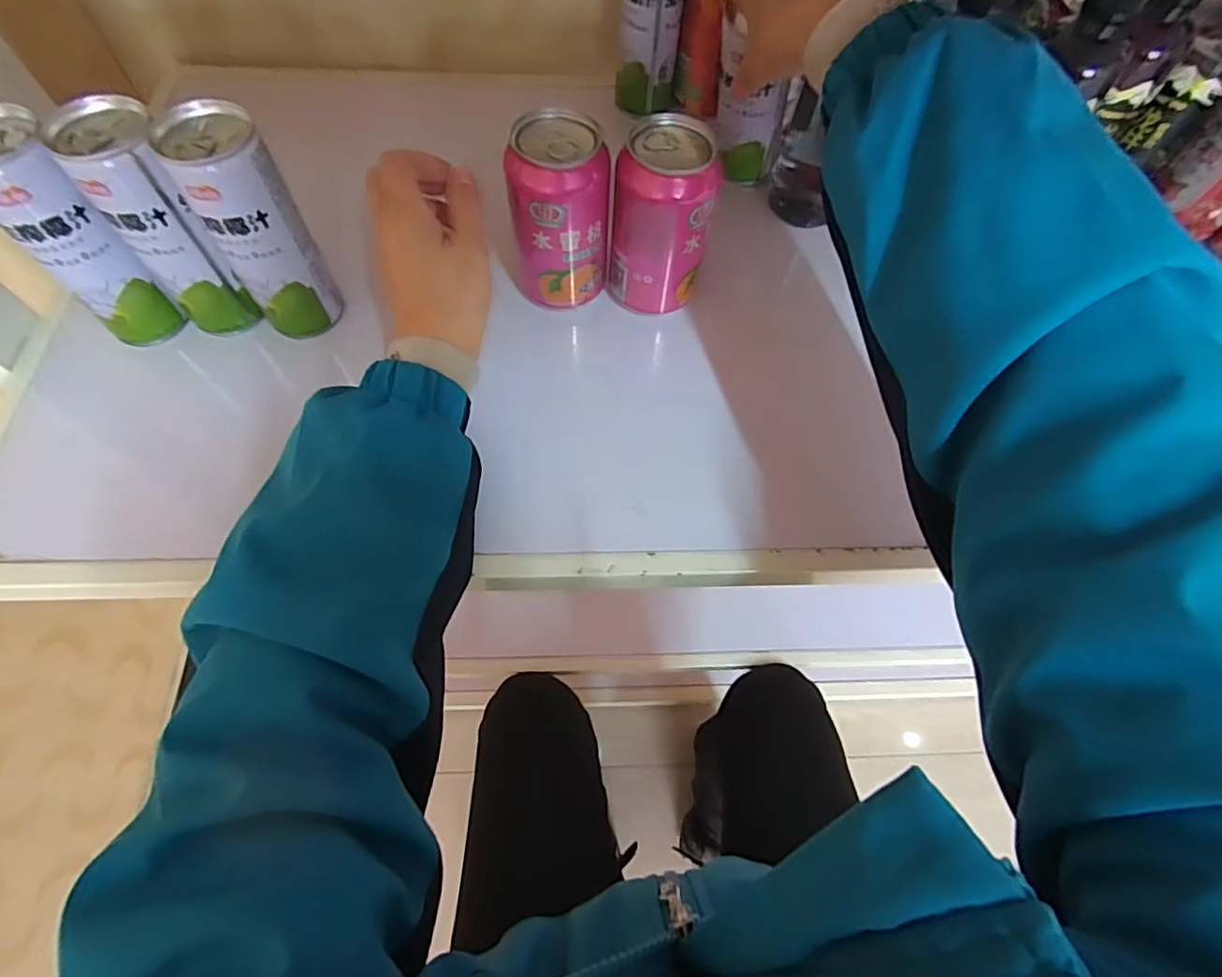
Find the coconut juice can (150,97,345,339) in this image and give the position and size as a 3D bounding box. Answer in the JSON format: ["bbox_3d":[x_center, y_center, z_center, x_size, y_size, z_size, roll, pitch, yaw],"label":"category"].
[{"bbox_3d":[-0.214,-0.156,0.361,0.048,0.131,0.046,1,64,-2],"label":"coconut juice can"}]

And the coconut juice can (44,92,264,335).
[{"bbox_3d":[-0.267,-0.155,0.360,0.047,0.132,0.055,-34,70,-17],"label":"coconut juice can"}]

